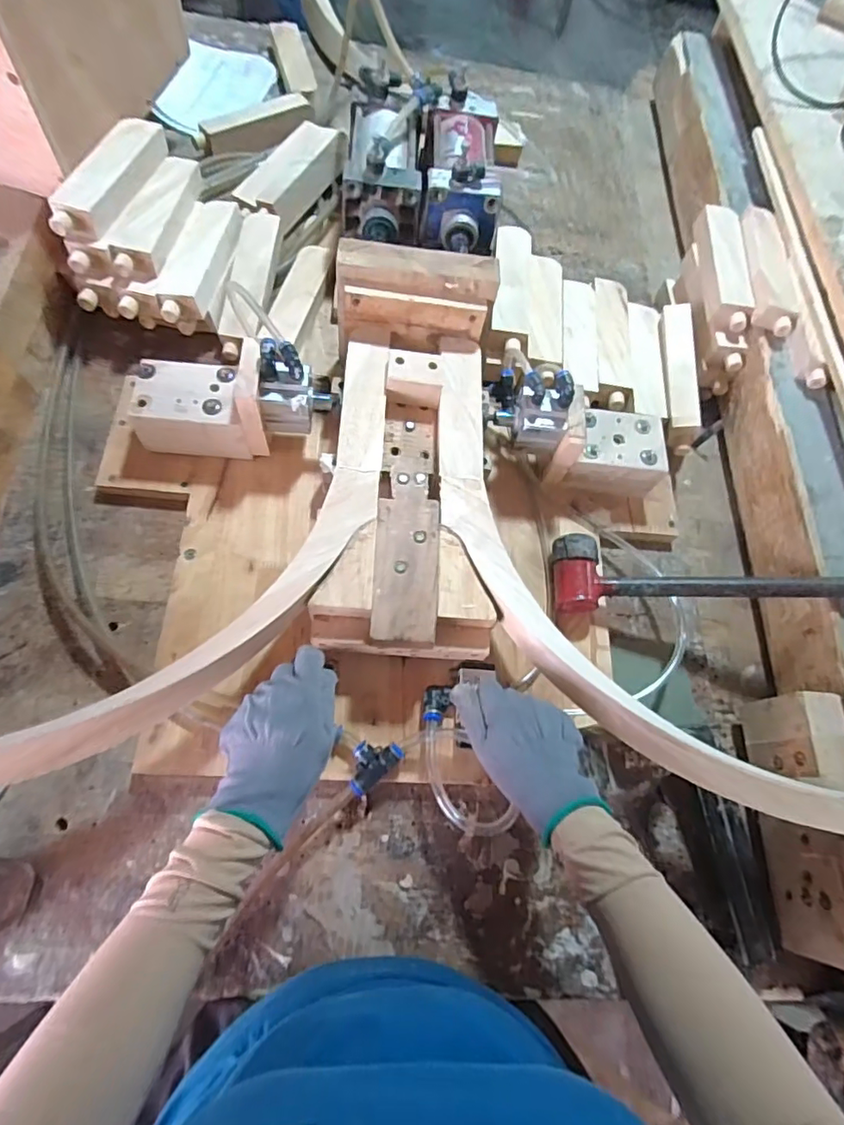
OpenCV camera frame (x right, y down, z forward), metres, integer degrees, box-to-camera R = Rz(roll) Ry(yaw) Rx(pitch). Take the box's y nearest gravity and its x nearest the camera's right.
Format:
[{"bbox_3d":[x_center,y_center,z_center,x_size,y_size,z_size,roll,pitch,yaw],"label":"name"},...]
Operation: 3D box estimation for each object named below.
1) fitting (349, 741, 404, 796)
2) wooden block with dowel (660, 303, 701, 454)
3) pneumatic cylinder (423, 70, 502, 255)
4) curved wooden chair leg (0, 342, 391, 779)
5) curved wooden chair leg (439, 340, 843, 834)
[{"bbox_3d":[-0.046,0.181,0.499,0.053,0.024,0.034,-37,73,-17],"label":"fitting"},{"bbox_3d":[0.320,-0.232,0.678,0.037,0.033,0.200,-6,66,27],"label":"wooden block with dowel"},{"bbox_3d":[0.054,-0.502,0.701,0.087,0.086,0.221,5,68,-6],"label":"pneumatic cylinder"},{"bbox_3d":[-0.189,0.000,0.446,0.163,0.072,0.596,39,69,9],"label":"curved wooden chair leg"},{"bbox_3d":[0.159,0.024,0.496,0.165,0.036,0.596,-32,76,-18],"label":"curved wooden chair leg"}]

